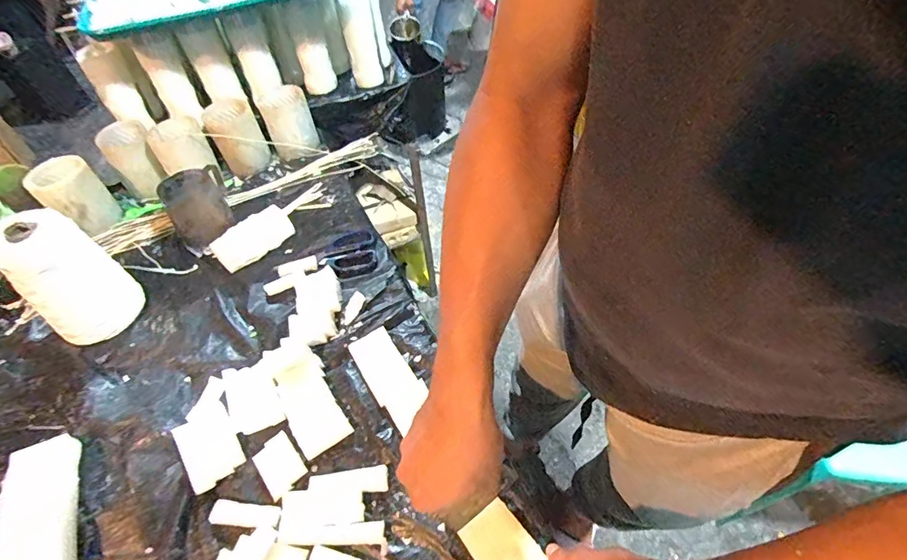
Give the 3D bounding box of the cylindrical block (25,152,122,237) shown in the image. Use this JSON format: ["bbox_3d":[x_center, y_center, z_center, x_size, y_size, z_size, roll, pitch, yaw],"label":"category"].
[{"bbox_3d":[-0.651,-0.146,0.810,0.067,0.112,0.089,13,53,14],"label":"cylindrical block"}]

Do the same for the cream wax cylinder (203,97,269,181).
[{"bbox_3d":[-0.412,-0.270,0.891,0.082,0.110,0.085,-27,55,-17],"label":"cream wax cylinder"}]

